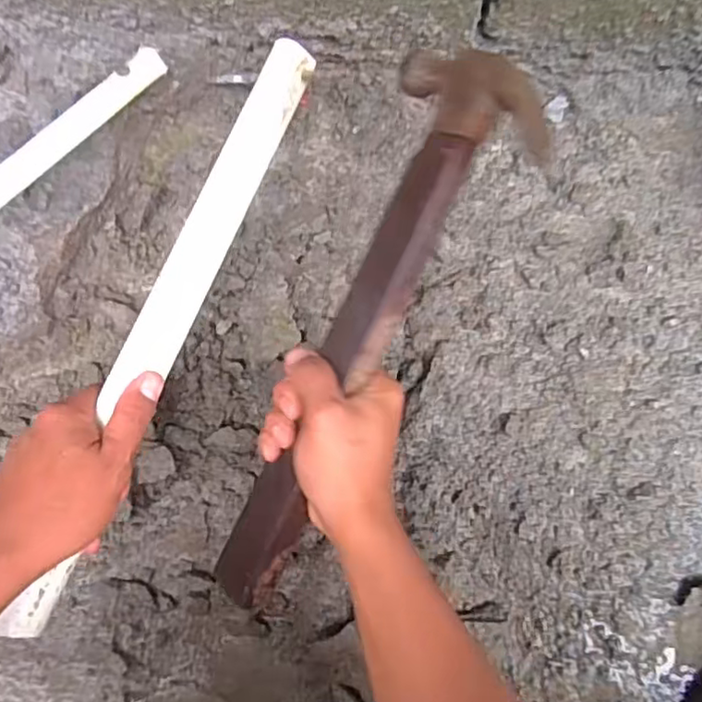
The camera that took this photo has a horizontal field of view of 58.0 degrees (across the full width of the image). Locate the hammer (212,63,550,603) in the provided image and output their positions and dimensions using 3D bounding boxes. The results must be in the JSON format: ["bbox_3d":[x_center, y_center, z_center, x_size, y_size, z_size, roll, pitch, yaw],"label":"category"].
[{"bbox_3d":[-0.001,-0.005,0.395,0.082,0.055,0.358,26,99,3],"label":"hammer"}]

